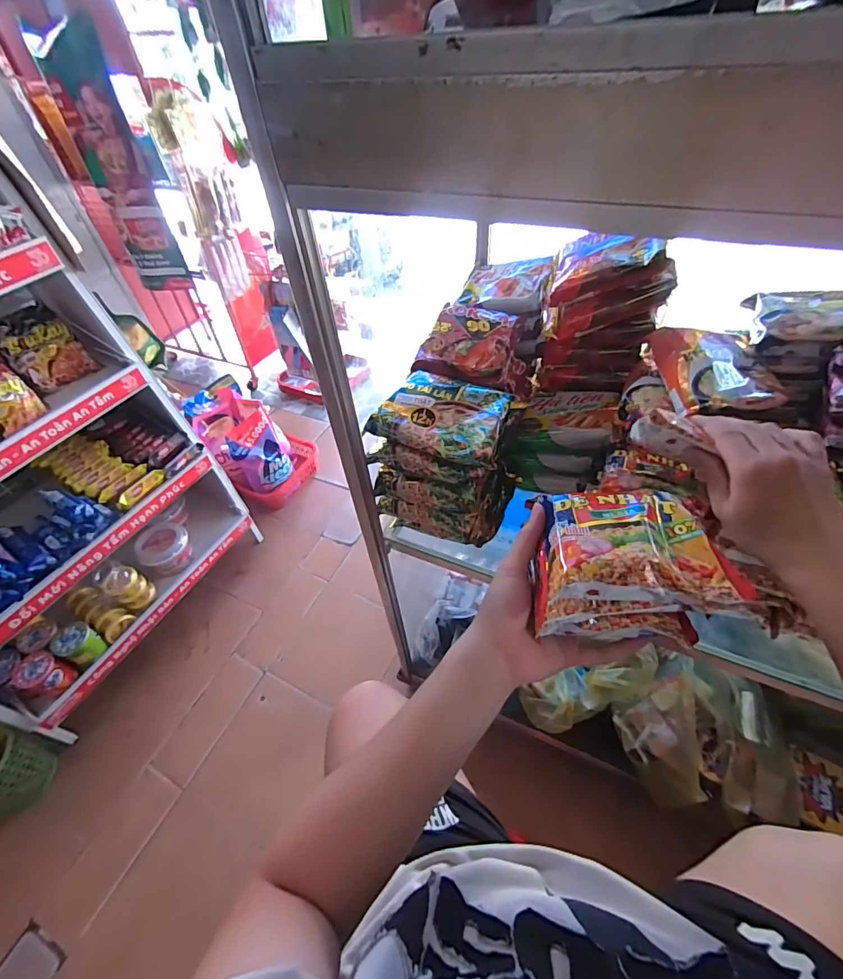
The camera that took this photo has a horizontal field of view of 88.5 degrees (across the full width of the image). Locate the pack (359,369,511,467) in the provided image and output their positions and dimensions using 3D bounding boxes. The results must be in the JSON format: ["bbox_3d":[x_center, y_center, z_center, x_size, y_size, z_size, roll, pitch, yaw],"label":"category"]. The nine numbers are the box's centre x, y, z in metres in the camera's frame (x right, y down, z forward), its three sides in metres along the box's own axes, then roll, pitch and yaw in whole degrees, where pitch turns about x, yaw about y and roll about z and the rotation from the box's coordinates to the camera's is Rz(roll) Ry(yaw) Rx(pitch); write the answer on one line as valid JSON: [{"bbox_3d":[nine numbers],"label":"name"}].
[{"bbox_3d":[0.032,-0.089,0.522,0.149,0.033,0.119,19,54,21],"label":"pack"}]

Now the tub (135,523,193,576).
[{"bbox_3d":[-0.758,0.174,1.286,0.143,0.076,0.138,-3,49,3],"label":"tub"}]

